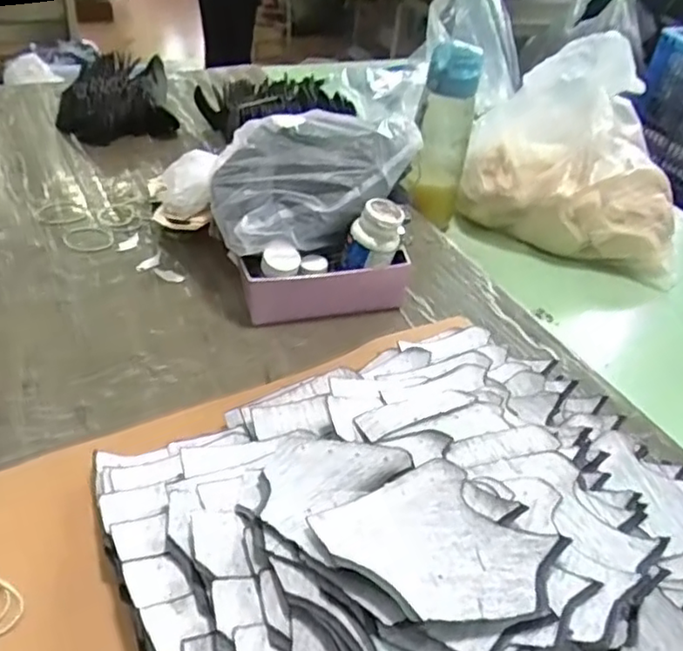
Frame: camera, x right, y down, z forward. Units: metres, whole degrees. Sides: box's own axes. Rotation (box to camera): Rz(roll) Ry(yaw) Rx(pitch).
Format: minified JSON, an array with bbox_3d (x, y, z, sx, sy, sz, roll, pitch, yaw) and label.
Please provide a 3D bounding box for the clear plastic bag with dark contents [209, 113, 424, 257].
[{"bbox_3d":[-0.021,-0.153,0.668,0.220,0.088,0.115,-10,42,-19],"label":"clear plastic bag with dark contents"}]

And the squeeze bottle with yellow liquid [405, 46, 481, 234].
[{"bbox_3d":[0.128,-0.233,0.846,0.069,0.229,0.055,15,40,10],"label":"squeeze bottle with yellow liquid"}]

